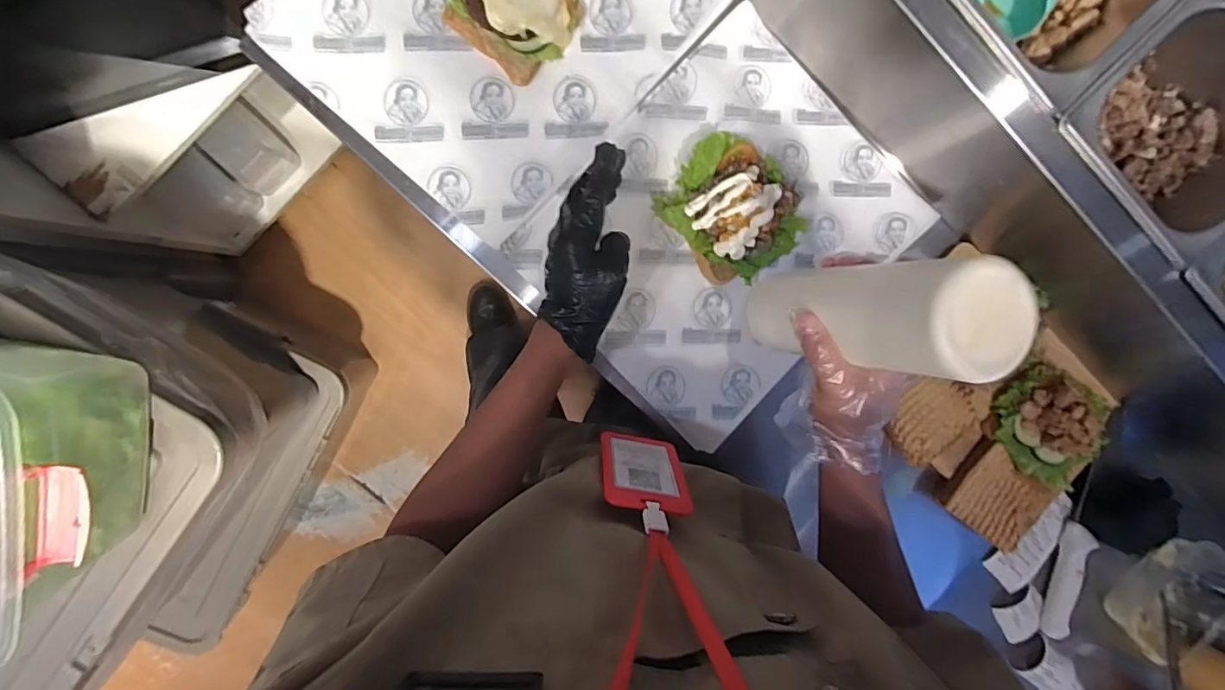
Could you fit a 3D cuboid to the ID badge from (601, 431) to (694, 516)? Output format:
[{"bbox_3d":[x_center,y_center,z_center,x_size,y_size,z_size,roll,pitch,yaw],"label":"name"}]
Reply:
[{"bbox_3d":[0.026,0.103,0.443,0.068,0.112,0.005,10,106,-6],"label":"ID badge"}]

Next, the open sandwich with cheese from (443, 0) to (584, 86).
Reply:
[{"bbox_3d":[-0.091,-0.317,0.486,0.115,0.048,0.114,23,92,-8],"label":"open sandwich with cheese"}]

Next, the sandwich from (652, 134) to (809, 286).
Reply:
[{"bbox_3d":[0.126,-0.133,0.522,0.122,0.057,0.141,-43,98,-1],"label":"sandwich"}]

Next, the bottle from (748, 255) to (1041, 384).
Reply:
[{"bbox_3d":[0.162,-0.023,0.364,0.060,0.193,0.067,14,94,-22],"label":"bottle"}]

